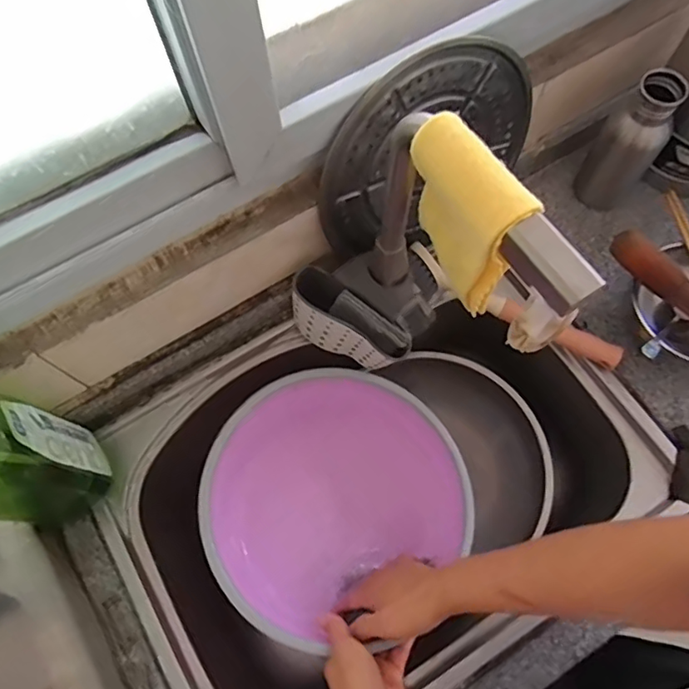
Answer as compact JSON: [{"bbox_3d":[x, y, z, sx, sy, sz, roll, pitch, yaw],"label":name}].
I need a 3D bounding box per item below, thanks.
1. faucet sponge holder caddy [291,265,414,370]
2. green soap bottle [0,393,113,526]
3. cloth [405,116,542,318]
[{"bbox_3d":[0.002,-0.017,0.648,0.142,0.097,0.060,35,74,14],"label":"faucet sponge holder caddy"},{"bbox_3d":[-0.310,0.092,0.497,0.092,0.290,0.092,-34,72,-11],"label":"green soap bottle"},{"bbox_3d":[0.086,-0.090,0.413,0.047,0.124,0.100,-33,71,-10],"label":"cloth"}]

